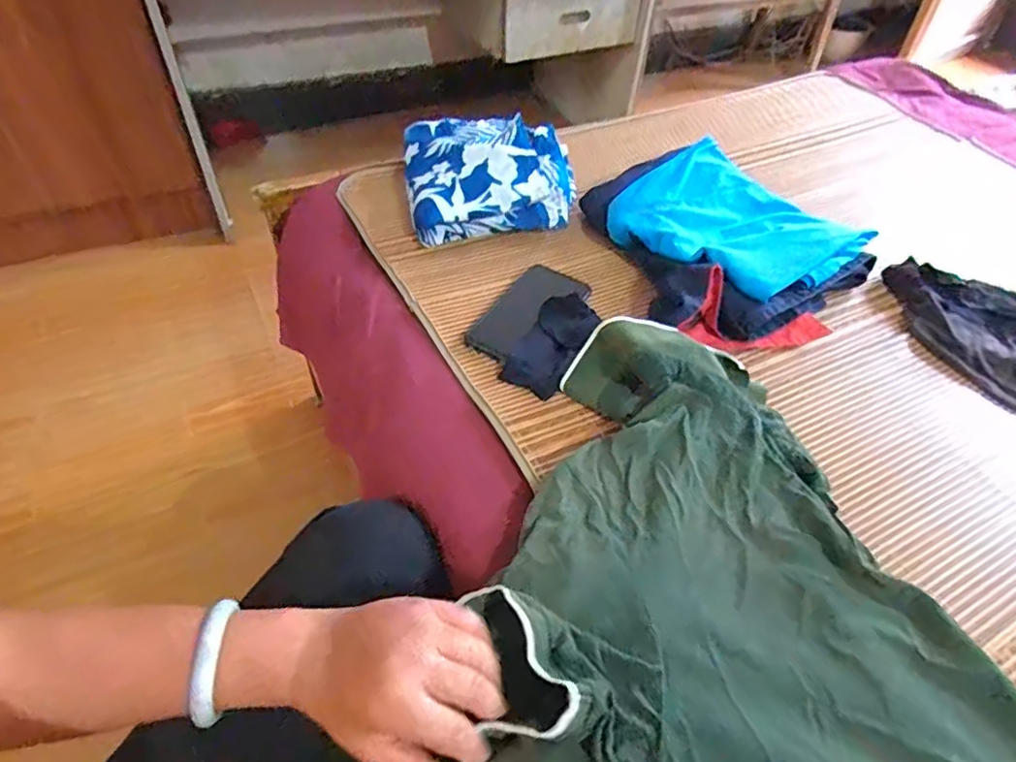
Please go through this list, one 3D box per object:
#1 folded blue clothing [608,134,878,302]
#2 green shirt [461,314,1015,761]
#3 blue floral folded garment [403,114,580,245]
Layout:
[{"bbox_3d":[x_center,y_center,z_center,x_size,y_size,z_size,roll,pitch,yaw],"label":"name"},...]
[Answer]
[{"bbox_3d":[0.279,-0.198,0.733,0.228,0.041,0.254,-33,55,-29],"label":"folded blue clothing"},{"bbox_3d":[0.185,0.242,0.342,0.342,0.050,0.719,-20,54,-19],"label":"green shirt"},{"bbox_3d":[-0.024,-0.278,0.805,0.218,0.089,0.210,-4,46,-7],"label":"blue floral folded garment"}]

